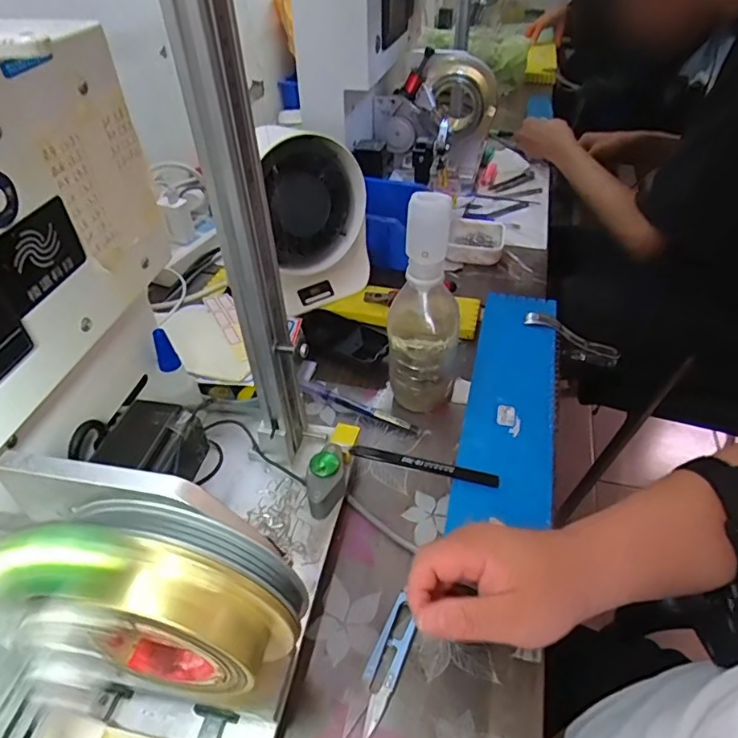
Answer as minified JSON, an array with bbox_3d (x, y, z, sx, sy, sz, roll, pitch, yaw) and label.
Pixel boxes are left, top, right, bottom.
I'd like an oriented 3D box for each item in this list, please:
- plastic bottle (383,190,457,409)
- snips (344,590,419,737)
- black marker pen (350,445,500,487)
[{"bbox_3d":[0.051,-0.056,0.484,0.063,0.204,0.058,5,44,7],"label":"plastic bottle"},{"bbox_3d":[0.012,0.202,0.371,0.024,0.009,0.097,16,48,15],"label":"snips"},{"bbox_3d":[0.047,0.082,0.458,0.125,0.008,0.011,8,43,10],"label":"black marker pen"}]

